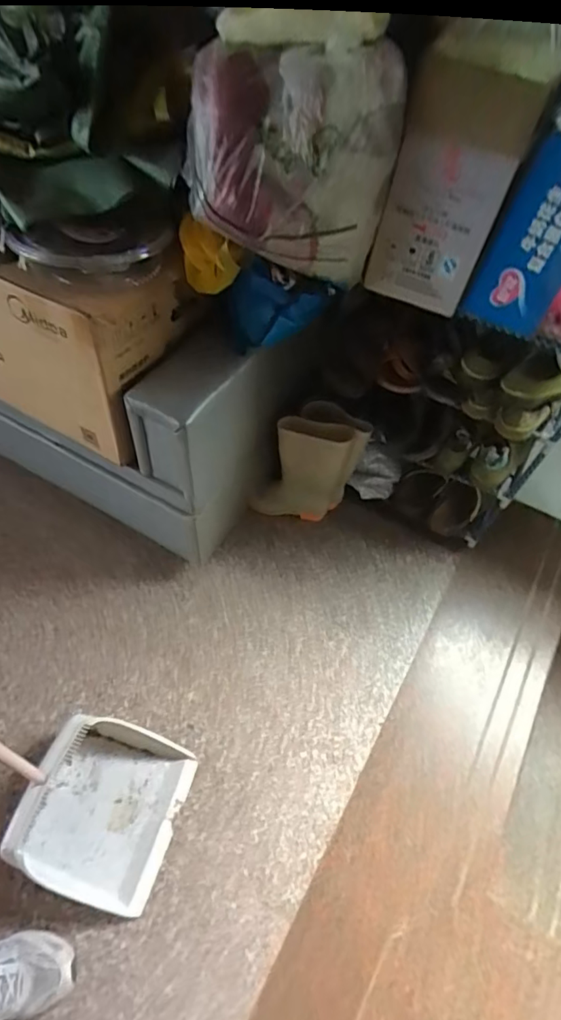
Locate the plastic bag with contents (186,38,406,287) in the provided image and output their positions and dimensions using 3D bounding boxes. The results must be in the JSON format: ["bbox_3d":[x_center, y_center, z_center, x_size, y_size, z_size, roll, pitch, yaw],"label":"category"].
[{"bbox_3d":[0.016,-0.498,0.779,0.290,0.273,0.150,2,55,-4],"label":"plastic bag with contents"}]

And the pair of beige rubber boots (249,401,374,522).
[{"bbox_3d":[0.062,-0.107,1.299,0.238,0.313,0.110,2,55,-5],"label":"pair of beige rubber boots"}]

